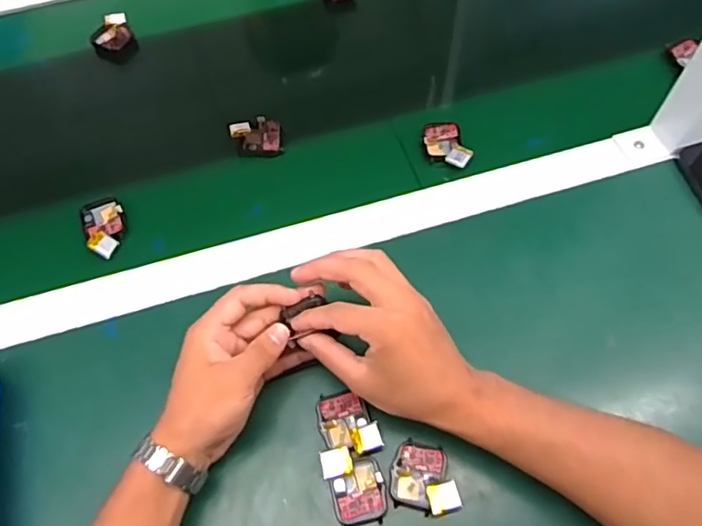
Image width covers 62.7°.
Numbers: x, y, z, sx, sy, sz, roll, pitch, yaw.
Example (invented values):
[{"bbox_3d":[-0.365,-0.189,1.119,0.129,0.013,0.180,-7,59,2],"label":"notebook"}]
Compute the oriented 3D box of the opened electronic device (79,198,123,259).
[{"bbox_3d":[-0.229,-0.033,0.532,0.036,0.014,0.062,-19,64,-7],"label":"opened electronic device"}]

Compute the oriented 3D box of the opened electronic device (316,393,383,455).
[{"bbox_3d":[-0.002,0.124,0.444,0.041,0.017,0.050,-16,64,-6],"label":"opened electronic device"}]

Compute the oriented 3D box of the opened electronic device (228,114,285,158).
[{"bbox_3d":[-0.094,-0.126,0.578,0.049,0.020,0.036,-10,63,-3],"label":"opened electronic device"}]

